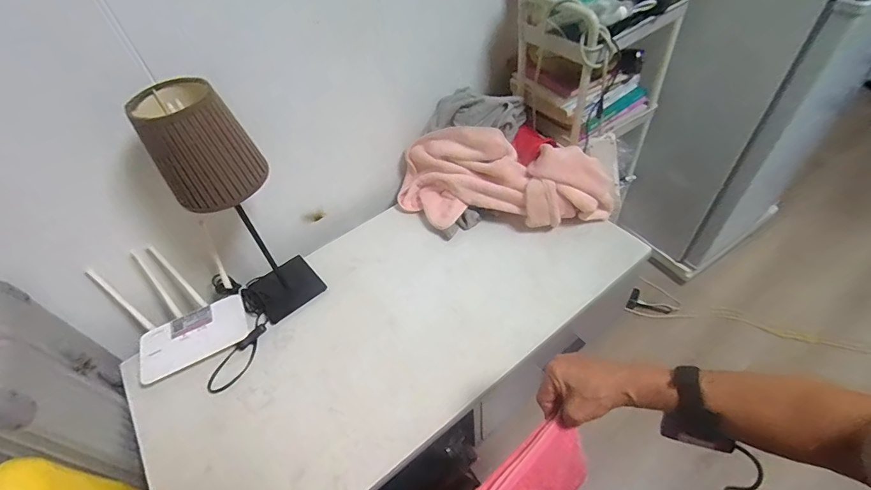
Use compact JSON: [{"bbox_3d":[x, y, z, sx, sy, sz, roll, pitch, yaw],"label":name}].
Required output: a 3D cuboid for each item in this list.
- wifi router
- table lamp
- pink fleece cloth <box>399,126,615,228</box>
[{"bbox_3d":[-0.509,0.104,0.802,0.203,0.145,0.219,-29,52,-17],"label":"wifi router"},{"bbox_3d":[-0.337,-0.049,0.736,0.130,0.457,0.120,-33,54,-21],"label":"table lamp"},{"bbox_3d":[0.154,-0.152,0.952,0.486,0.183,0.161,2,50,8],"label":"pink fleece cloth"}]

